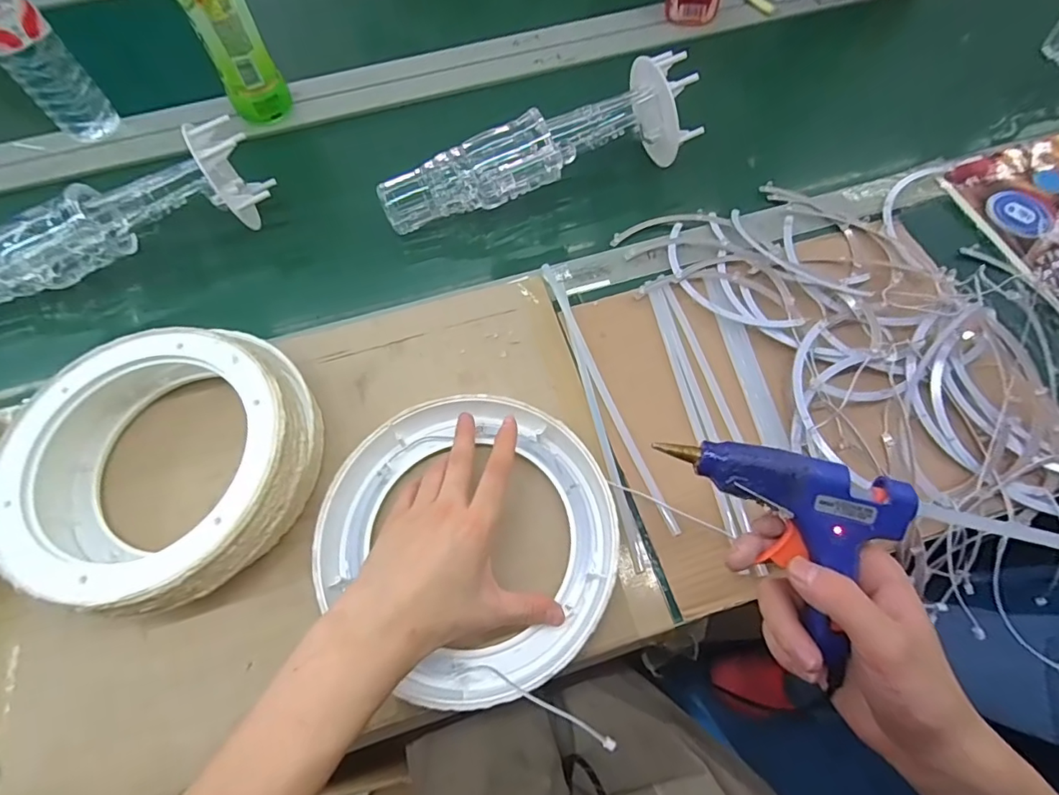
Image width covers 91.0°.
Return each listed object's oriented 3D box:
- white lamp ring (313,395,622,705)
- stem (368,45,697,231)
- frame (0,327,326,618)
[{"bbox_3d":[-0.046,0.103,0.389,0.212,0.043,0.210,0,68,0],"label":"white lamp ring"},{"bbox_3d":[0.009,-0.235,0.525,0.308,0.114,0.088,-26,66,-8],"label":"stem"},{"bbox_3d":[-0.278,0.052,0.398,0.209,0.072,0.202,-2,66,4],"label":"frame"}]

